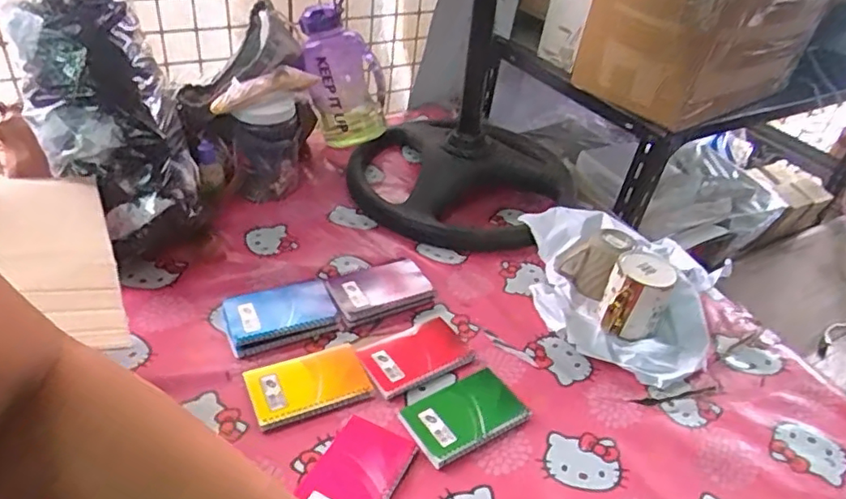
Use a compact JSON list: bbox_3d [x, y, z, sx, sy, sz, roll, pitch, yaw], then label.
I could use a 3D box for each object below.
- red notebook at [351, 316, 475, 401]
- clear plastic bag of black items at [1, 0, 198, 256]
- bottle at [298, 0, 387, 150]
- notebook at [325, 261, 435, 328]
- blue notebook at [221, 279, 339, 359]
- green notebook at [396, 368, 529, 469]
[{"bbox_3d":[-0.010,0.129,0.743,0.134,0.007,0.087,-17,43,-28],"label":"red notebook"},{"bbox_3d":[-0.411,-0.179,0.781,0.163,0.352,0.076,-27,15,-36],"label":"clear plastic bag of black items"},{"bbox_3d":[-0.151,-0.327,1.090,0.092,0.279,0.152,11,31,42],"label":"bottle"},{"bbox_3d":[-0.061,0.056,0.821,0.135,0.017,0.091,-13,42,-25],"label":"notebook"},{"bbox_3d":[-0.186,0.082,0.769,0.133,0.018,0.096,-14,42,-25],"label":"blue notebook"},{"bbox_3d":[0.046,0.183,0.677,0.133,0.012,0.086,-18,44,-29],"label":"green notebook"}]

